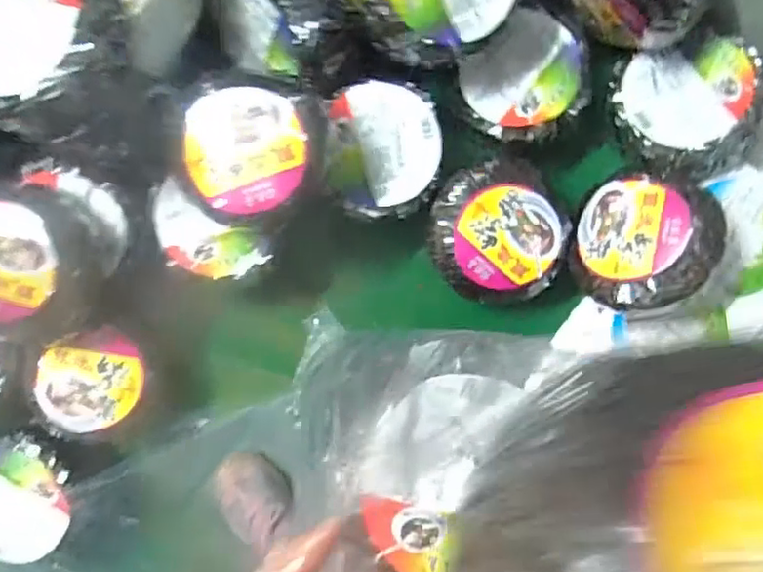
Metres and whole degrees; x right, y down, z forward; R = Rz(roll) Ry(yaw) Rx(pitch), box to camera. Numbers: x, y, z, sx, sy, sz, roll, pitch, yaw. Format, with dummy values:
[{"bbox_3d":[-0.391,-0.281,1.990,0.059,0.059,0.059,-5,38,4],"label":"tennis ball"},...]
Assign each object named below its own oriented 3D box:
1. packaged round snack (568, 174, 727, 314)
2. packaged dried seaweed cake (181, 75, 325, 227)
[{"bbox_3d":[0.336,-0.055,0.809,0.175,0.054,0.169,-9,73,31],"label":"packaged round snack"},{"bbox_3d":[-0.146,-0.153,0.723,0.162,0.052,0.158,1,94,-1],"label":"packaged dried seaweed cake"}]

